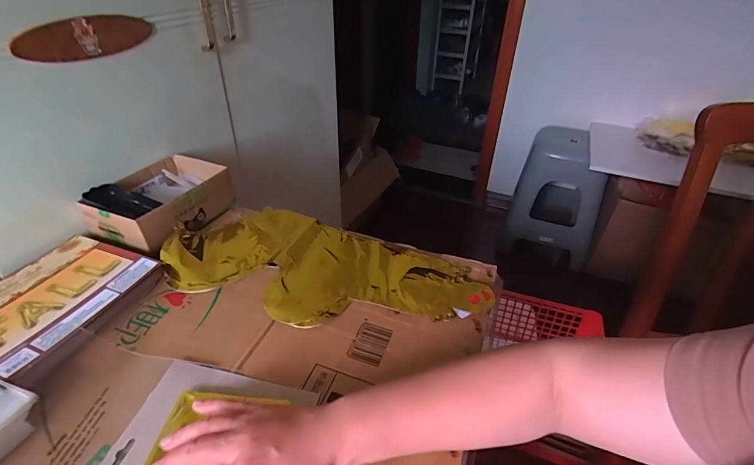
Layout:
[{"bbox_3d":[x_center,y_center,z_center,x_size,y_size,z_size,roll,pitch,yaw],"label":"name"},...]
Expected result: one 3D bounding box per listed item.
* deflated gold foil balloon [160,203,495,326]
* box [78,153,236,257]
[{"bbox_3d":[-0.075,0.048,0.546,0.432,0.014,0.195,14,38,16],"label":"deflated gold foil balloon"},{"bbox_3d":[-0.336,-0.052,0.624,0.136,0.066,0.185,15,39,17],"label":"box"}]

